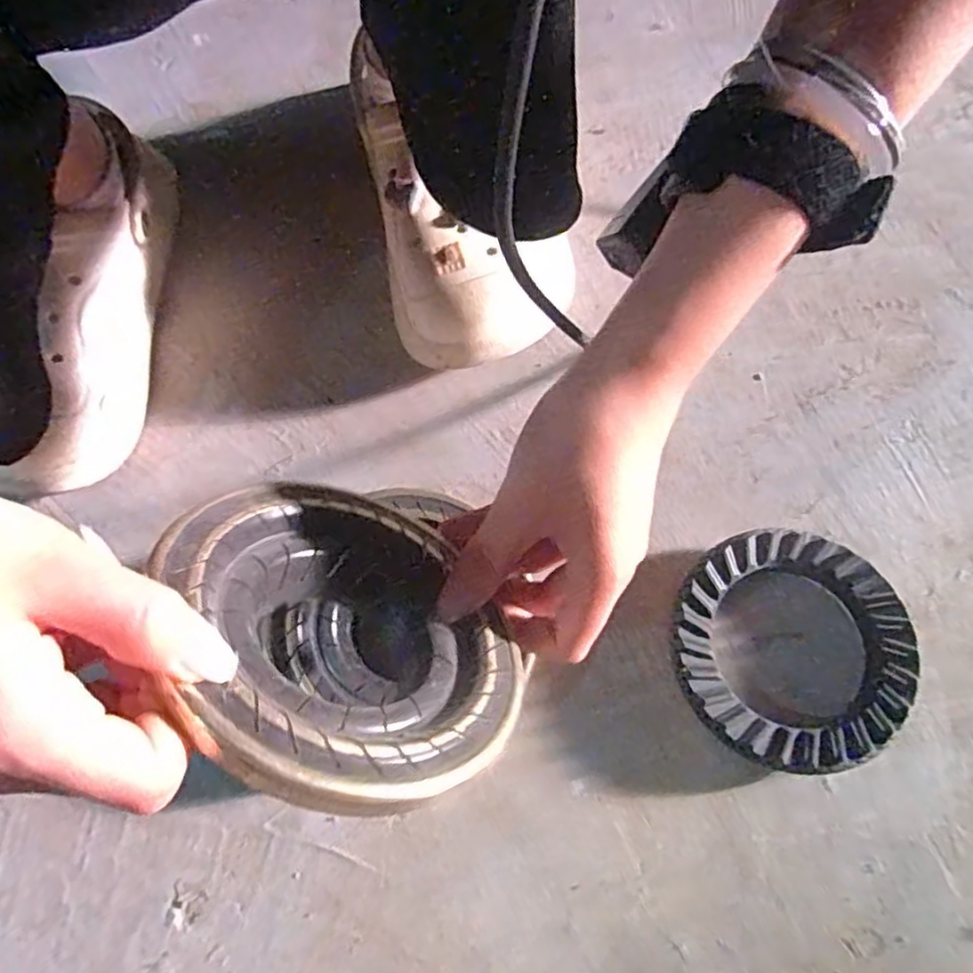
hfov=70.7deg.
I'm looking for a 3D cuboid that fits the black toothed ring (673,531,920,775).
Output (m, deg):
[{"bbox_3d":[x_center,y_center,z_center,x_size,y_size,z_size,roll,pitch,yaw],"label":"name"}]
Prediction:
[{"bbox_3d":[0.149,0.080,0.340,0.111,0.022,0.111,-1,69,1],"label":"black toothed ring"}]

